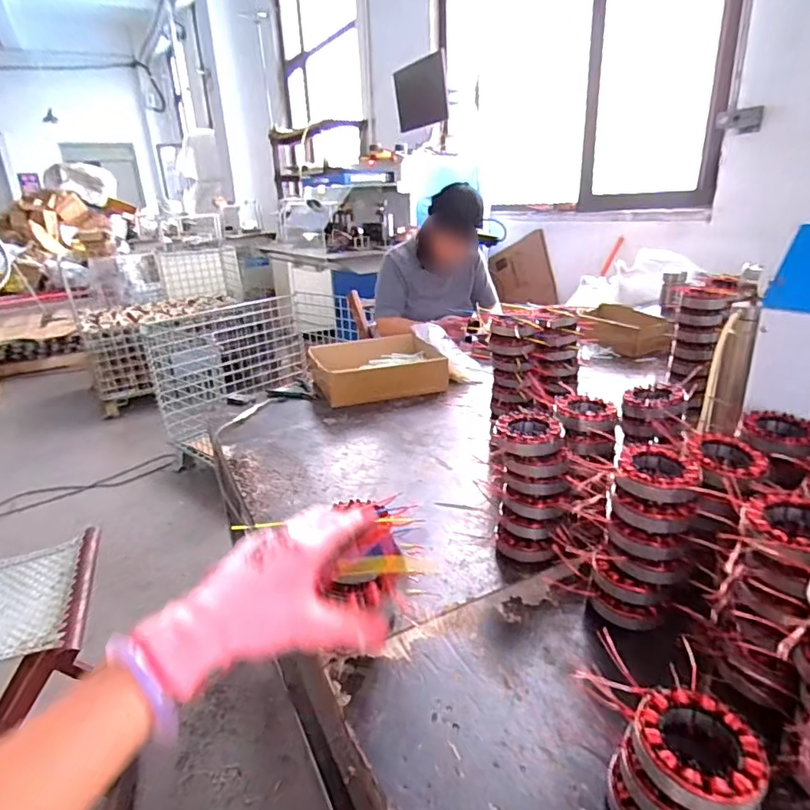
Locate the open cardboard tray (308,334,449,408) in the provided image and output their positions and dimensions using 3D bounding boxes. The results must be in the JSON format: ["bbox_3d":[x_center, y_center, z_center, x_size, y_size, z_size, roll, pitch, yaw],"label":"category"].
[{"bbox_3d":[-0.073,-0.096,1.422,0.349,0.096,0.263,-9,23,-15],"label":"open cardboard tray"}]

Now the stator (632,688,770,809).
[{"bbox_3d":[0.224,0.262,0.401,0.087,0.026,0.083,16,28,38],"label":"stator"}]

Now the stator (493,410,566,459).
[{"bbox_3d":[0.167,0.034,0.701,0.084,0.030,0.091,3,23,15],"label":"stator"}]

